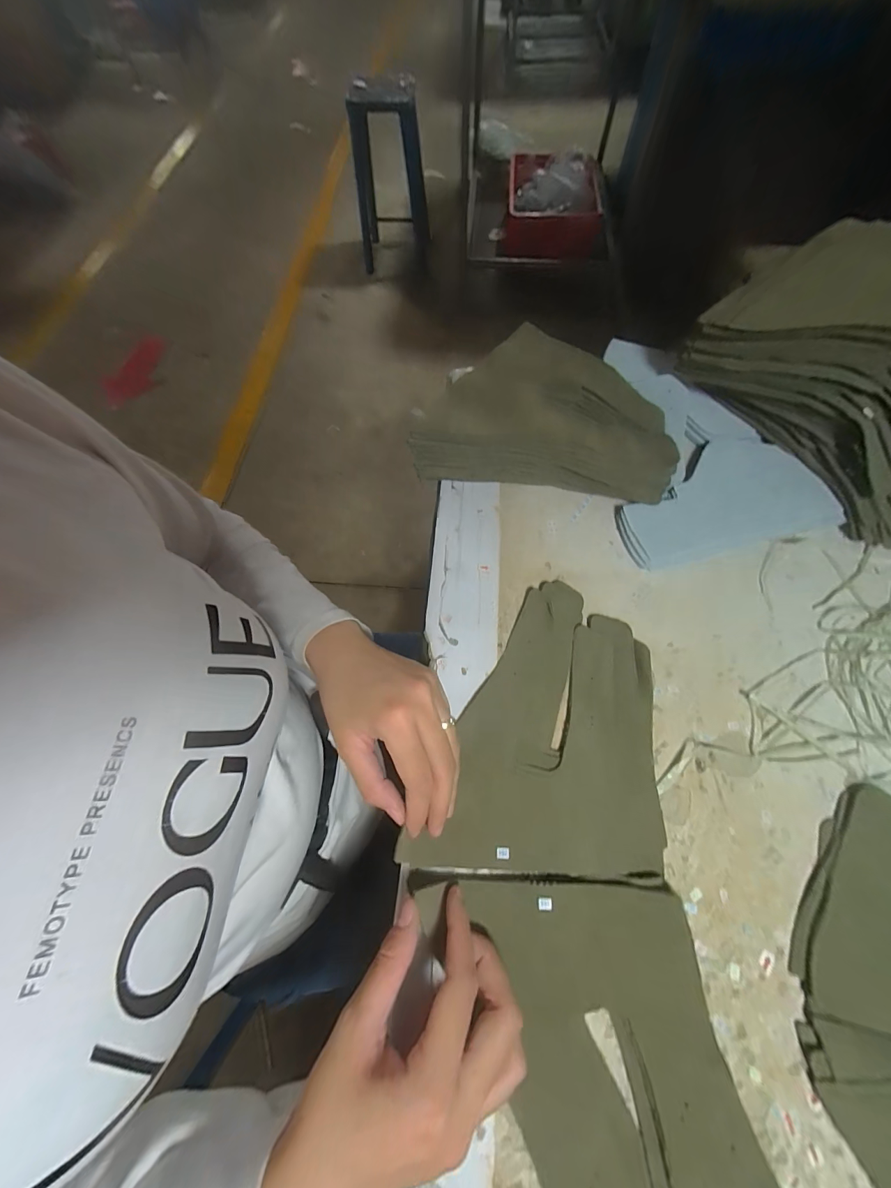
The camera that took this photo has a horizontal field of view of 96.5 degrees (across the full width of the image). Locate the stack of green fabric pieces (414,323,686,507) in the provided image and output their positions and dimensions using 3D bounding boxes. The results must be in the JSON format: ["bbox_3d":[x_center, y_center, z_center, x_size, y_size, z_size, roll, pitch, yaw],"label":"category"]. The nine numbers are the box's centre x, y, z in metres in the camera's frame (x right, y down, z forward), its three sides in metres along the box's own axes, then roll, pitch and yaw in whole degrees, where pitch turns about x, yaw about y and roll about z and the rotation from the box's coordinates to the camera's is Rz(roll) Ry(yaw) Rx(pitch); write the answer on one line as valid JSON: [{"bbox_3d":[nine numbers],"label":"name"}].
[{"bbox_3d":[0.089,-0.162,0.362,0.209,0.069,0.123,11,67,7],"label":"stack of green fabric pieces"}]

